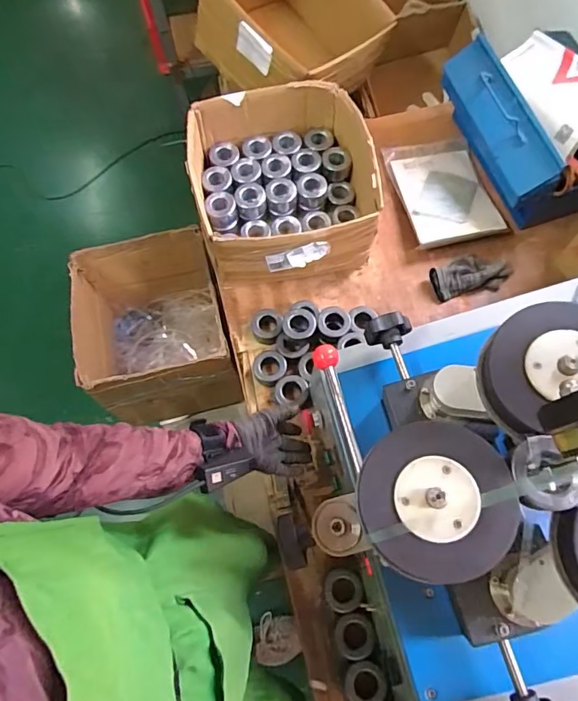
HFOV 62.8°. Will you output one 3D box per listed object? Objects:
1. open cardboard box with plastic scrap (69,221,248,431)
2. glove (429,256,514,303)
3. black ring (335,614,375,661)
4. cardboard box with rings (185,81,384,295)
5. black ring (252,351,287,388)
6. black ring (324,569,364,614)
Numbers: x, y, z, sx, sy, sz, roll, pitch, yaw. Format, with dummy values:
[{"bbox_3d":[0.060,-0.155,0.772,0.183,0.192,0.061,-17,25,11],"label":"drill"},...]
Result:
[{"bbox_3d":[-0.291,-0.048,1.069,0.300,0.257,0.313,-12,68,-3],"label":"open cardboard box with plastic scrap"},{"bbox_3d":[0.363,-0.152,0.948,0.155,0.035,0.083,-11,68,-3],"label":"glove"},{"bbox_3d":[0.099,0.431,0.713,0.058,0.022,0.059,-1,68,2],"label":"black ring"},{"bbox_3d":[-0.012,-0.315,0.948,0.340,0.182,0.355,-11,68,-3],"label":"cardboard box with rings"},{"bbox_3d":[-0.035,0.036,0.891,0.061,0.038,0.061,-1,68,2],"label":"black ring"},{"bbox_3d":[0.083,0.368,0.724,0.057,0.027,0.060,-7,68,-1],"label":"black ring"}]

